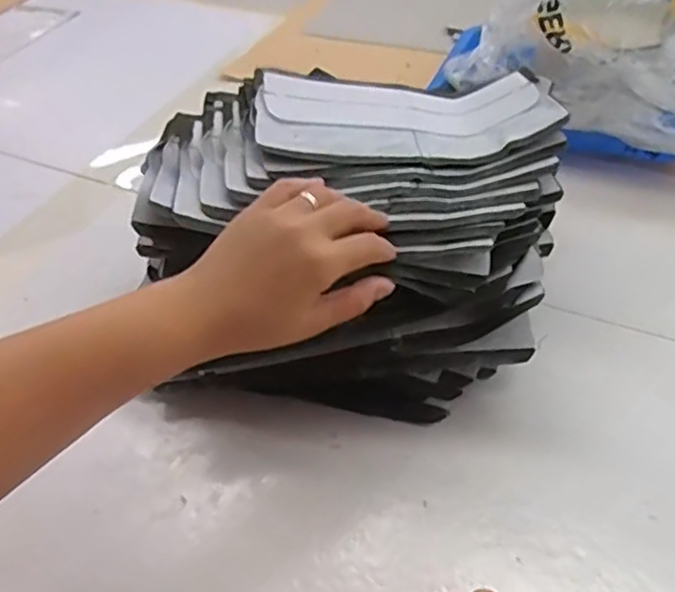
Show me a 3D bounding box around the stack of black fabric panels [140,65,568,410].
[{"bbox_3d":[0.009,-0.050,0.495,0.290,0.152,0.237,-1,45,6],"label":"stack of black fabric panels"}]

